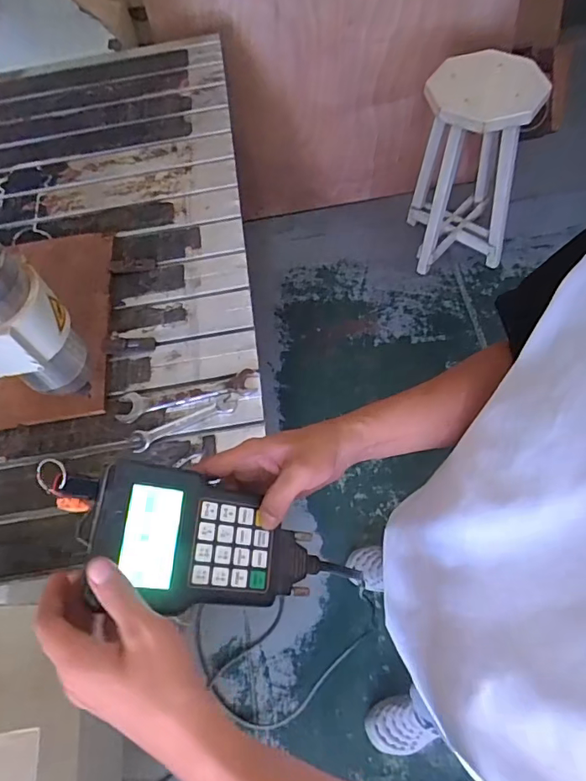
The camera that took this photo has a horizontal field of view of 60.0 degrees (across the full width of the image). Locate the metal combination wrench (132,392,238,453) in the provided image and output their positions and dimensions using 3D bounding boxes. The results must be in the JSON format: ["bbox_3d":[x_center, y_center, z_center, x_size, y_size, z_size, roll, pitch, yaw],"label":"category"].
[{"bbox_3d":[-0.188,0.052,0.888,0.192,0.005,0.035,-22,62,-6],"label":"metal combination wrench"}]

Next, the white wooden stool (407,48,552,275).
[{"bbox_3d":[0.581,-0.736,1.657,0.346,0.641,0.294,-8,61,1],"label":"white wooden stool"}]

